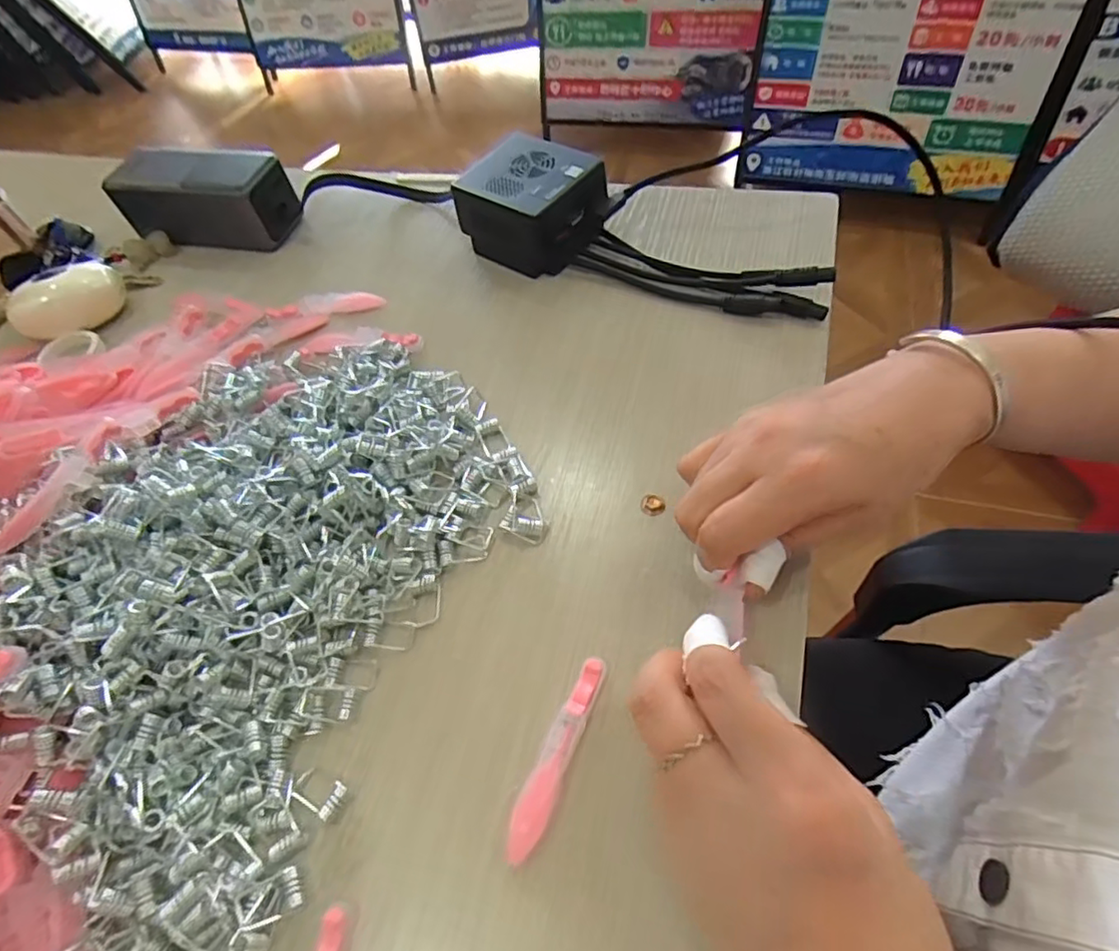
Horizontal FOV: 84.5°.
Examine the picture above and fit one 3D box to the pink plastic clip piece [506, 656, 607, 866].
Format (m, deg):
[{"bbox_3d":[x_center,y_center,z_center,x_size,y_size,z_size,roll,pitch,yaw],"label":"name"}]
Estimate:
[{"bbox_3d":[-0.001,0.110,0.246,0.014,0.009,0.078,18,59,16],"label":"pink plastic clip piece"}]

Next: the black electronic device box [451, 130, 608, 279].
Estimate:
[{"bbox_3d":[-0.015,-0.181,0.418,0.088,0.052,0.073,32,64,23],"label":"black electronic device box"}]

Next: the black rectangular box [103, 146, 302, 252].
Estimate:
[{"bbox_3d":[-0.272,-0.213,0.472,0.123,0.048,0.053,8,58,12],"label":"black rectangular box"}]

